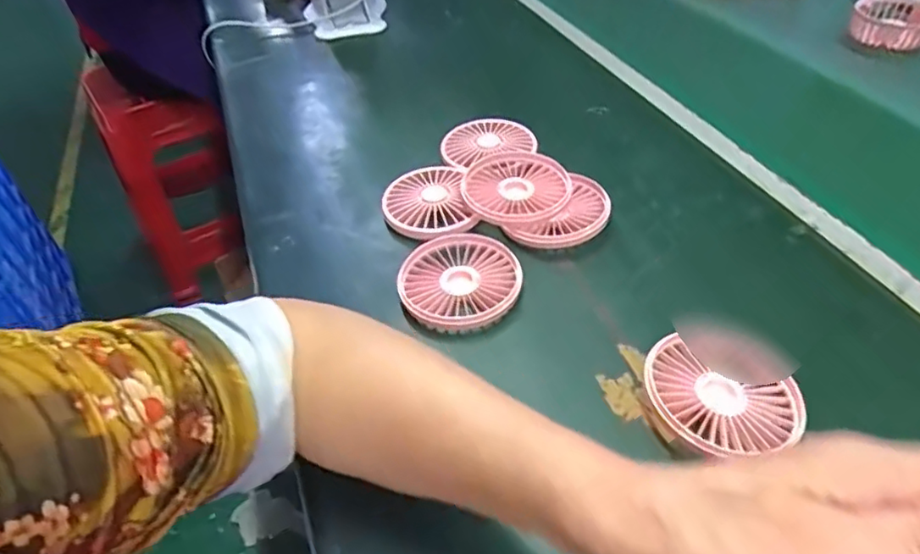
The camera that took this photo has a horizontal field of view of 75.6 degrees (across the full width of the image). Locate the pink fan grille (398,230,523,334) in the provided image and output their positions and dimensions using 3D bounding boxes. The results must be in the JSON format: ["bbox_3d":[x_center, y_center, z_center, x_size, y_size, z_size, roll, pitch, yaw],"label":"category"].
[{"bbox_3d":[0.000,0.001,0.438,0.085,0.012,0.092,-7,44,-2],"label":"pink fan grille"}]

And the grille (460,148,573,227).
[{"bbox_3d":[0.046,-0.077,0.501,0.083,0.016,0.097,-19,46,-14],"label":"grille"}]

